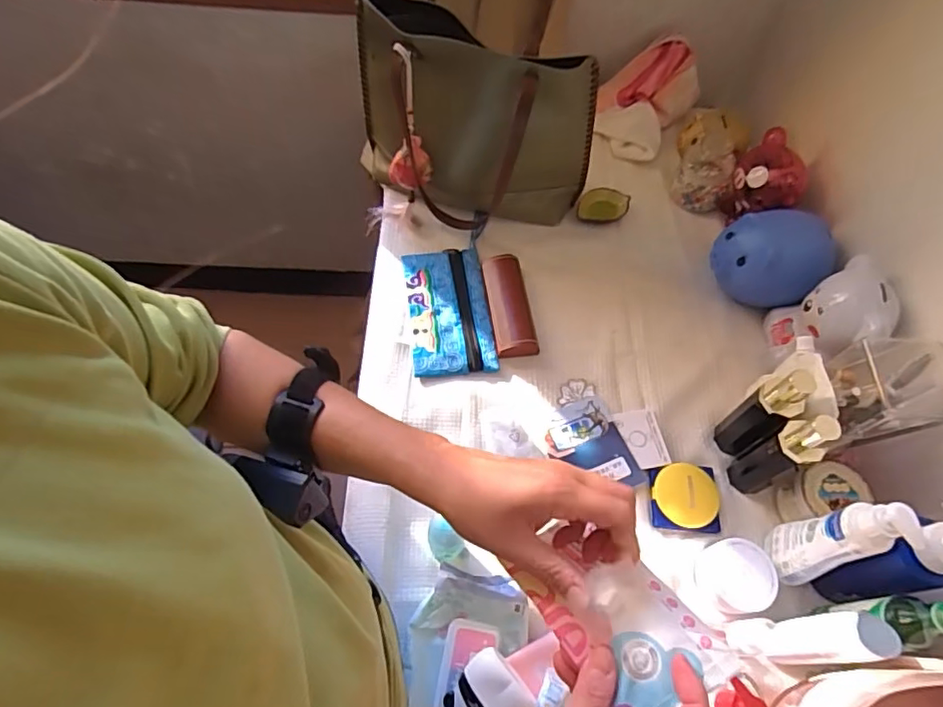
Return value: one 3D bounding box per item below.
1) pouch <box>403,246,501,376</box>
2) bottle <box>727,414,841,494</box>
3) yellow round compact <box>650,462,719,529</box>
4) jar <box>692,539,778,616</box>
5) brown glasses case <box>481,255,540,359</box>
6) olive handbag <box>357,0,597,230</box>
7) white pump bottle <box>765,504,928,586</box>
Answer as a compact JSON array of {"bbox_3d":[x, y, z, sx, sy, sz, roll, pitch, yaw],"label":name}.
[{"bbox_3d":[-0.033,-0.063,0.815,0.113,0.013,0.202,-5,62,-7],"label":"pouch"},{"bbox_3d":[0.361,0.115,0.656,0.049,0.168,0.046,2,62,-3],"label":"bottle"},{"bbox_3d":[0.265,0.173,0.702,0.071,0.023,0.076,2,62,-3],"label":"yellow round compact"},{"bbox_3d":[0.301,0.256,0.654,0.077,0.046,0.076,2,62,-3],"label":"jar"},{"bbox_3d":[0.051,-0.071,0.814,0.059,0.033,0.157,-8,63,-8],"label":"brown glasses case"},{"bbox_3d":[-0.005,-0.302,0.792,0.333,0.285,0.118,18,62,6],"label":"olive handbag"},{"bbox_3d":[0.370,0.194,0.586,0.040,0.179,0.060,-12,63,-10],"label":"white pump bottle"}]

